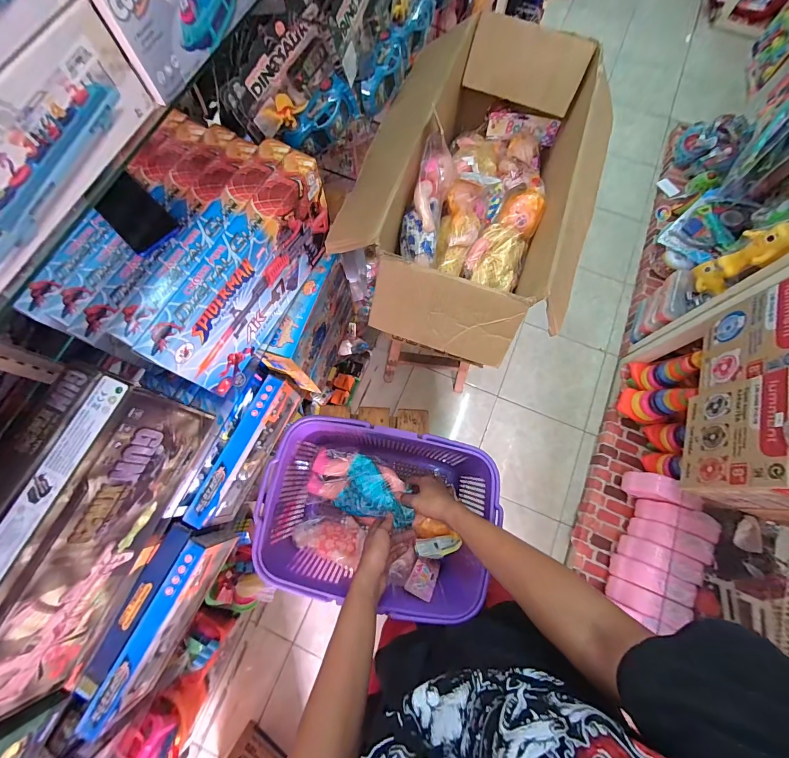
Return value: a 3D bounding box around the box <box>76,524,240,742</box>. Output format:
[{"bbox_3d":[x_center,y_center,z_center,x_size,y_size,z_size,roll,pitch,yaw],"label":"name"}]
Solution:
[{"bbox_3d":[-0.509,0.510,0.766,0.105,0.174,0.377,24,75,6],"label":"box"}]

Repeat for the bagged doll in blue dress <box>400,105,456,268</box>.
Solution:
[{"bbox_3d":[0.068,-0.358,0.690,0.078,0.136,0.272,13,87,3],"label":"bagged doll in blue dress"}]

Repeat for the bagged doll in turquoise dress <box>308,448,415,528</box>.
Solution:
[{"bbox_3d":[-0.066,0.235,0.743,0.224,0.070,0.122,33,76,9],"label":"bagged doll in turquoise dress"}]

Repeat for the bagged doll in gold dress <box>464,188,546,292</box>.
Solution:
[{"bbox_3d":[0.239,-0.303,0.747,0.114,0.069,0.238,24,75,6],"label":"bagged doll in gold dress"}]

